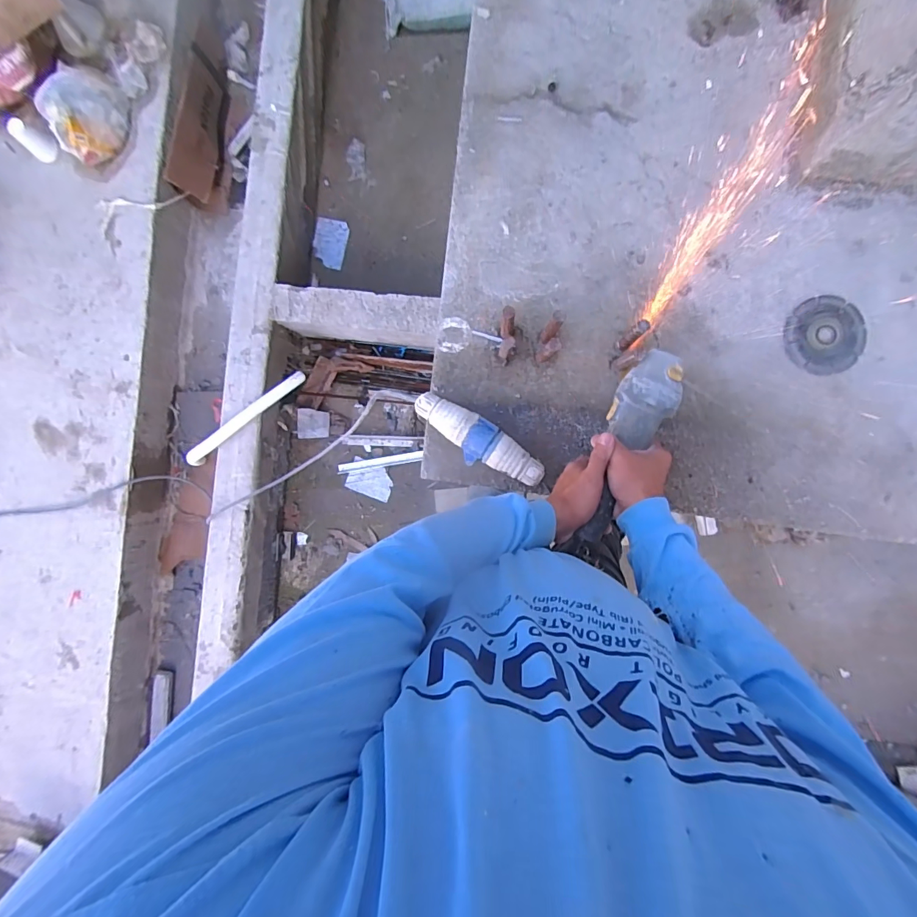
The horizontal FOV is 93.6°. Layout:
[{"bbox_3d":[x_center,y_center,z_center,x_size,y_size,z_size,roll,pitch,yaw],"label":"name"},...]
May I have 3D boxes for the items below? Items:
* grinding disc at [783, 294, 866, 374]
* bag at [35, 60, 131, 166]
[{"bbox_3d":[0.497,-0.168,0.583,0.101,0.004,0.103,-5,91,4],"label":"grinding disc"},{"bbox_3d":[-1.056,-0.980,1.213,0.165,0.134,0.238,36,93,2],"label":"bag"}]

